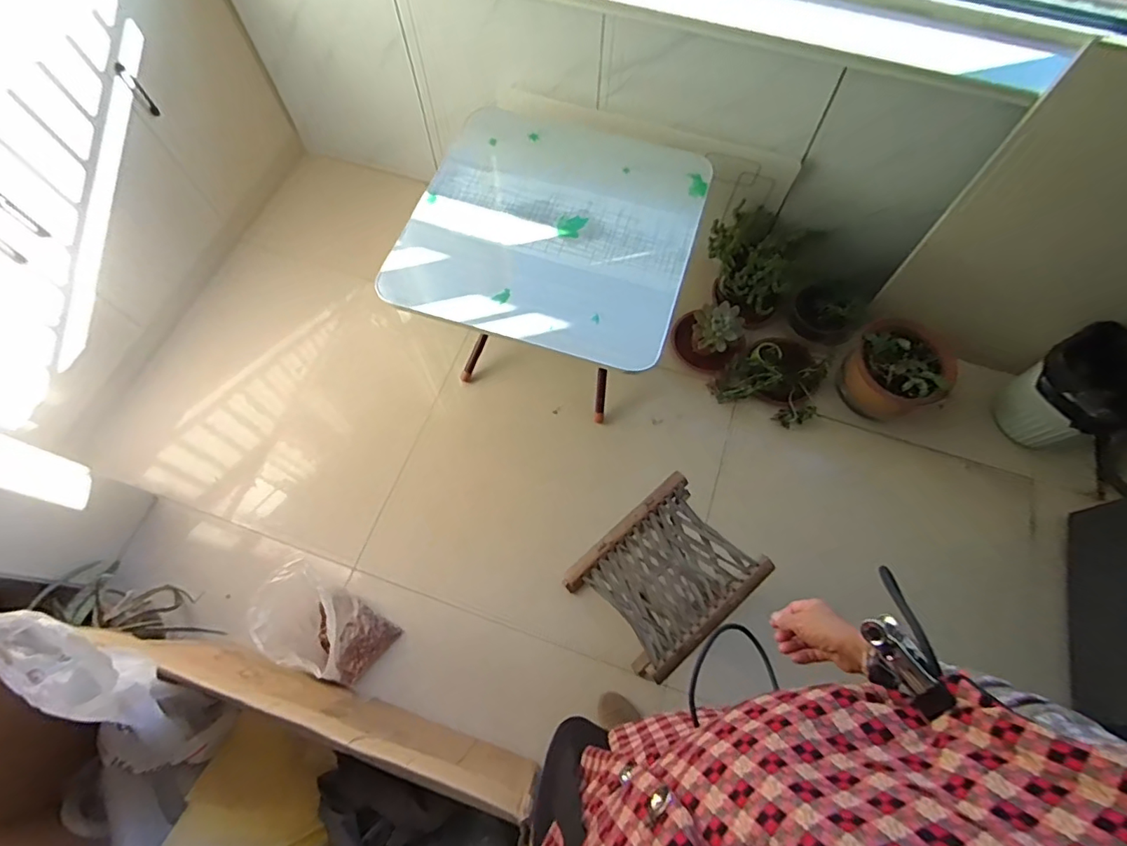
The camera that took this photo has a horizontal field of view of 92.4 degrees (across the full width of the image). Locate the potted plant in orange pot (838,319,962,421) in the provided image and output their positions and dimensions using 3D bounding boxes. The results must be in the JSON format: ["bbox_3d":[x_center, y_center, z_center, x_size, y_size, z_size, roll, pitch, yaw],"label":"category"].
[{"bbox_3d":[0.918,-0.152,1.498,0.249,0.200,0.275,41,73,15],"label":"potted plant in orange pot"}]

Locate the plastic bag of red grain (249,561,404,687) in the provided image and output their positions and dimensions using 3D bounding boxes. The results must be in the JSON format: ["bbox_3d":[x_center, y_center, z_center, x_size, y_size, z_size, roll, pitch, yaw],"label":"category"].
[{"bbox_3d":[-0.512,0.438,1.169,0.211,0.308,0.155,39,72,15],"label":"plastic bag of red grain"}]

